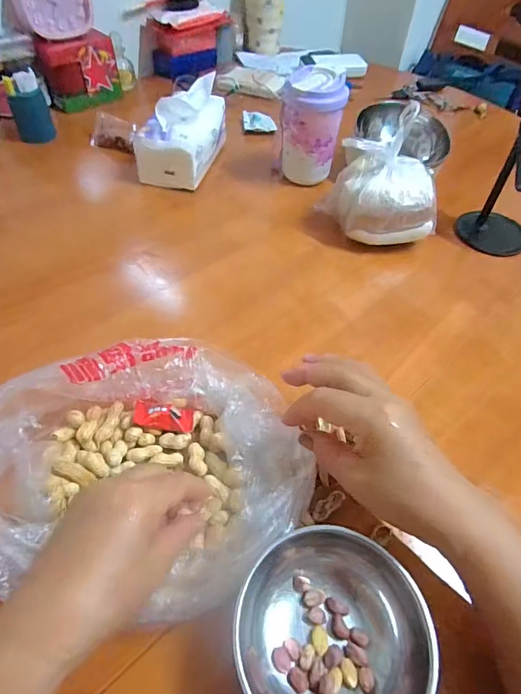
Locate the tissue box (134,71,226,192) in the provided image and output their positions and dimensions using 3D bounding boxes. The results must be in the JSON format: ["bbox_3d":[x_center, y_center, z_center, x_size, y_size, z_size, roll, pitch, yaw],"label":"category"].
[{"bbox_3d":[-0.114,-0.322,0.631,0.088,0.098,0.158,14,53,9],"label":"tissue box"}]

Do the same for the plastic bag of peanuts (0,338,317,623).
[{"bbox_3d":[-0.090,0.091,0.321,0.232,0.084,0.202,-24,57,-19],"label":"plastic bag of peanuts"}]

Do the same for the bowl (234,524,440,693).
[{"bbox_3d":[0.043,0.182,0.269,0.110,0.062,0.115,1,52,-1],"label":"bowl"}]

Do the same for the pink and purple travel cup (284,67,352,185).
[{"bbox_3d":[0.070,-0.306,0.605,0.087,0.145,0.075,5,53,2],"label":"pink and purple travel cup"}]

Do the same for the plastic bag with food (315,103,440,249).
[{"bbox_3d":[0.148,-0.197,0.531,0.129,0.120,0.109,-4,53,-4],"label":"plastic bag with food"}]

